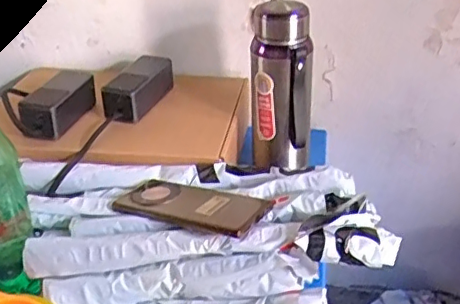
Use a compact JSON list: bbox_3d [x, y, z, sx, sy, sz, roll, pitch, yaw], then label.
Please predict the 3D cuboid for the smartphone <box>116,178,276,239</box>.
[{"bbox_3d":[-0.045,0.055,0.628,0.169,0.014,0.076,7,26,30],"label":"smartphone"}]

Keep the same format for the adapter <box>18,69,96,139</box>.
[{"bbox_3d":[-0.238,-0.067,0.795,0.051,0.050,0.136,5,30,14],"label":"adapter"}]

